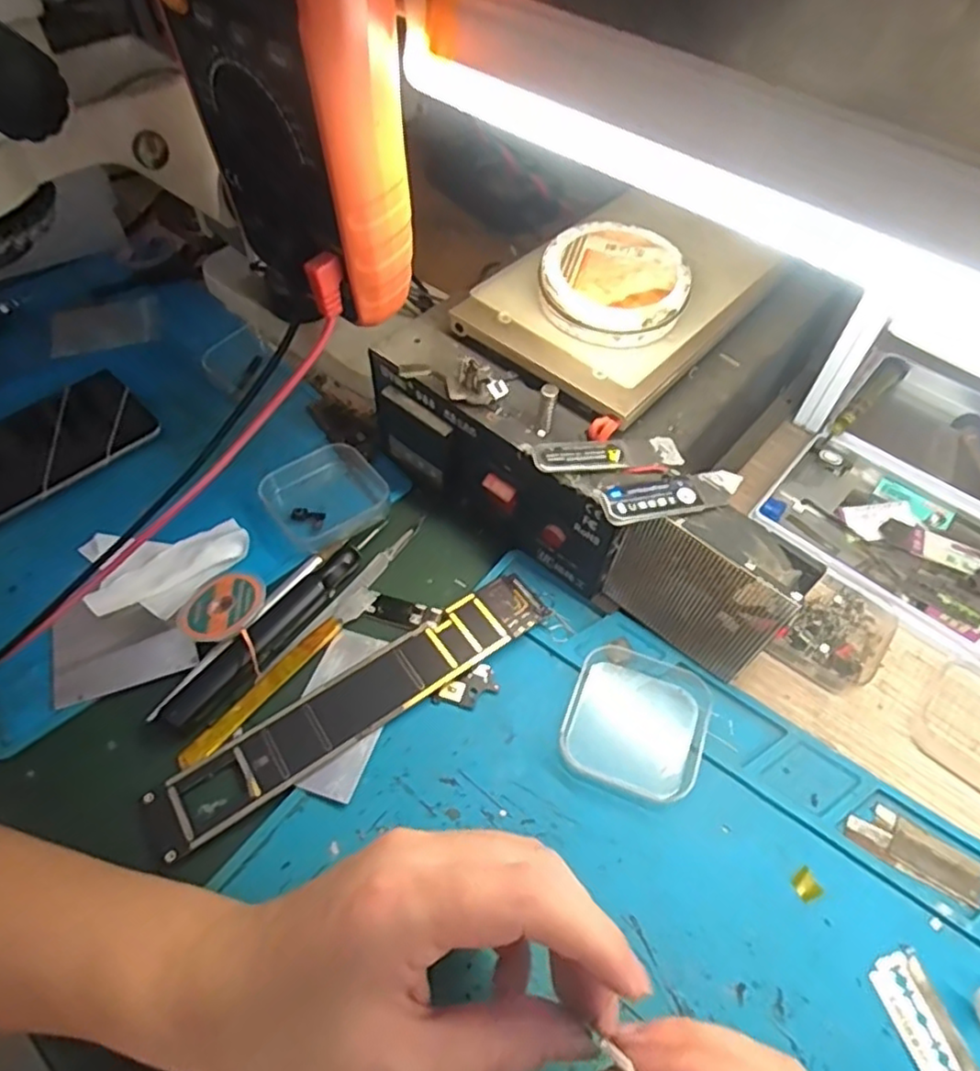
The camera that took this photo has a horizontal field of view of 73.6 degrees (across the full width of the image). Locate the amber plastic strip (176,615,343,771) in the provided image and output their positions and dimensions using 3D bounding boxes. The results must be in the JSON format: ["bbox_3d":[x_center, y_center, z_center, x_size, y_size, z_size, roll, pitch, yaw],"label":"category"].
[{"bbox_3d":[-0.112,0.076,0.326,0.012,0.004,0.096,34,60,20],"label":"amber plastic strip"}]

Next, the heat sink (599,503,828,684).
[{"bbox_3d":[0.102,0.024,0.318,0.080,0.085,0.030,37,61,22],"label":"heat sink"}]

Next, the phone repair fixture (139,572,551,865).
[{"bbox_3d":[-0.063,0.080,0.321,0.206,0.009,0.035,-30,61,-21],"label":"phone repair fixture"}]

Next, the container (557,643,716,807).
[{"bbox_3d":[0.072,0.090,0.320,0.065,0.011,0.070,21,56,12],"label":"container"}]

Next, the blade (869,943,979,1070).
[{"bbox_3d":[0.169,0.188,0.256,0.022,0.004,0.044,-12,56,-11],"label":"blade"}]

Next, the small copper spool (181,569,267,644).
[{"bbox_3d":[-0.138,0.037,0.342,0.041,0.008,0.041,-5,48,6],"label":"small copper spool"}]

